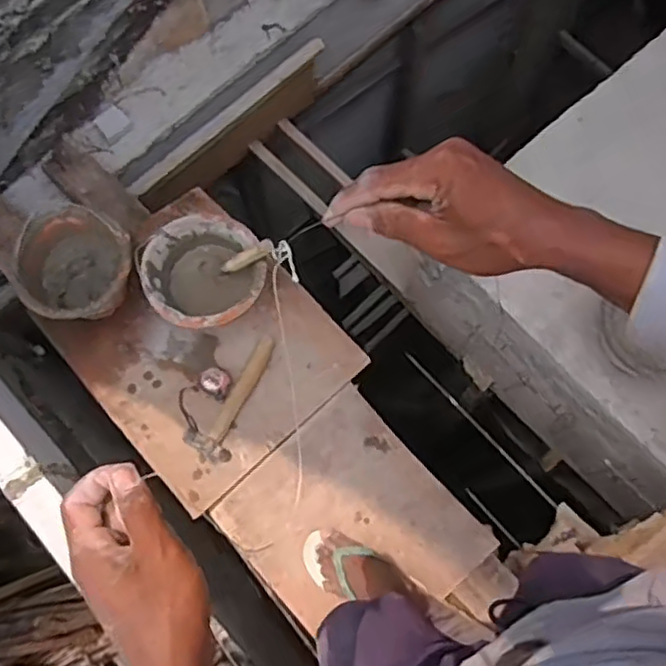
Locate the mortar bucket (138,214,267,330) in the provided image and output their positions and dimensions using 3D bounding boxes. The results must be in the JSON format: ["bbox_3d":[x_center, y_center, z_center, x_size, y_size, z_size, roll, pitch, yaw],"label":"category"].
[{"bbox_3d":[-0.278,-0.120,1.484,0.247,0.146,0.246,0,74,1],"label":"mortar bucket"}]

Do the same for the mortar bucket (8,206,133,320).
[{"bbox_3d":[-0.579,-0.144,1.512,0.230,0.134,0.242,0,74,1],"label":"mortar bucket"}]

